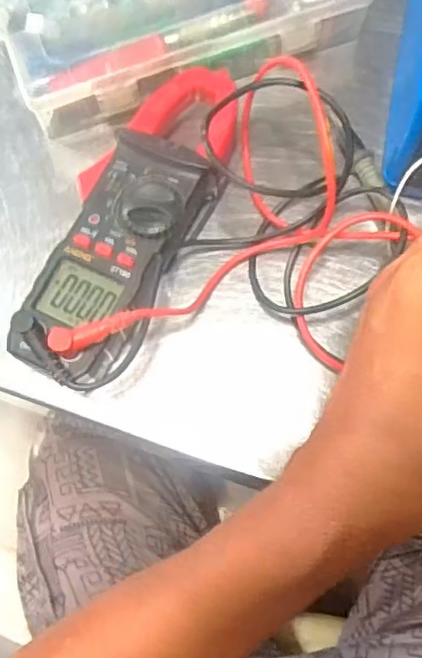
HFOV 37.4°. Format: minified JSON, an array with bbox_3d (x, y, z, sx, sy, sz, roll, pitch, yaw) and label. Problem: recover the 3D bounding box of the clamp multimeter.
[{"bbox_3d":[-0.039,-0.057,0.306,0.058,0.039,0.175,26,75,9],"label":"clamp multimeter"}]

